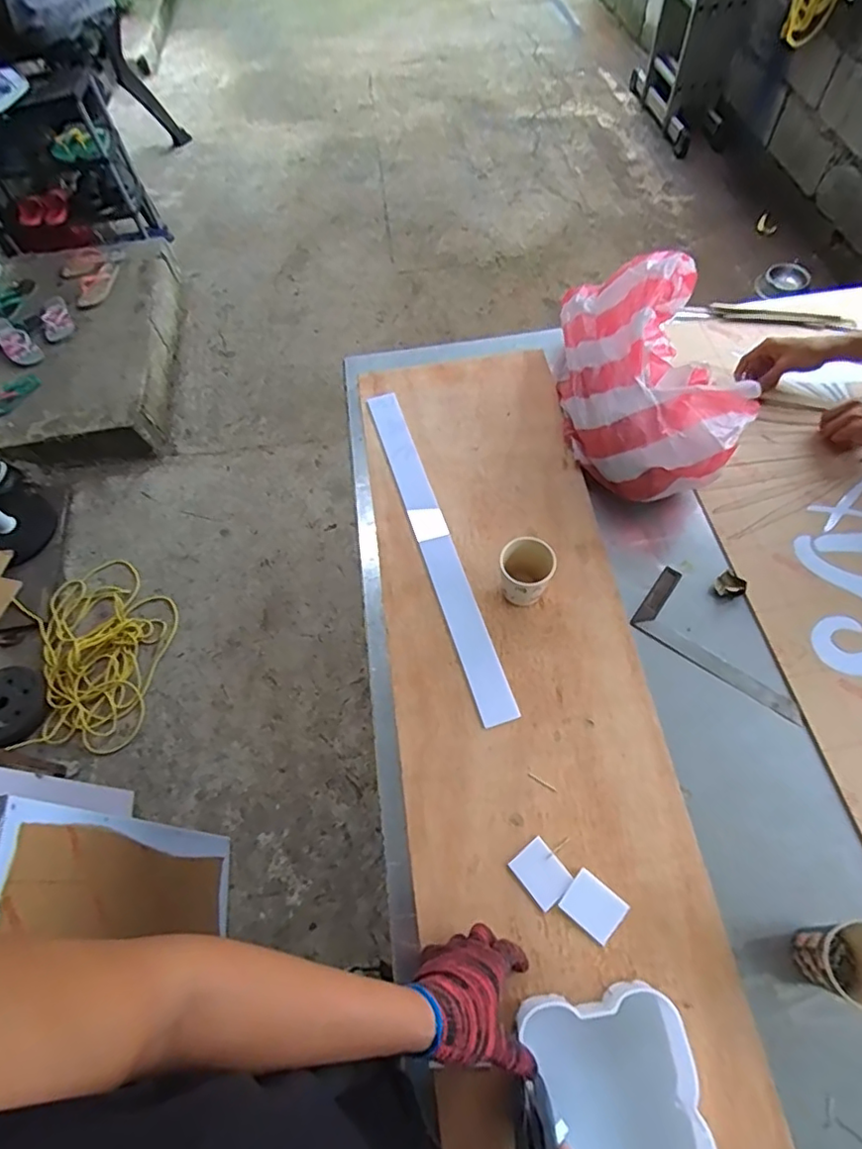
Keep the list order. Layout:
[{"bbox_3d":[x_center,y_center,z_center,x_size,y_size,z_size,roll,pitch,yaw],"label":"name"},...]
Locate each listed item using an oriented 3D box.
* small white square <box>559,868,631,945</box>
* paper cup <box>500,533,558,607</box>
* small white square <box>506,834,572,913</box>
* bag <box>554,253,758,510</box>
[{"bbox_3d":[0.184,0.376,0.646,0.061,0.004,0.052,37,80,17],"label":"small white square"},{"bbox_3d":[0.131,0.001,0.797,0.071,0.097,0.068,-2,61,4],"label":"paper cup"},{"bbox_3d":[0.128,0.348,0.665,0.051,0.007,0.063,-35,66,-15],"label":"small white square"},{"bbox_3d":[0.341,-0.308,0.884,0.246,0.214,0.343,2,62,4],"label":"bag"}]

